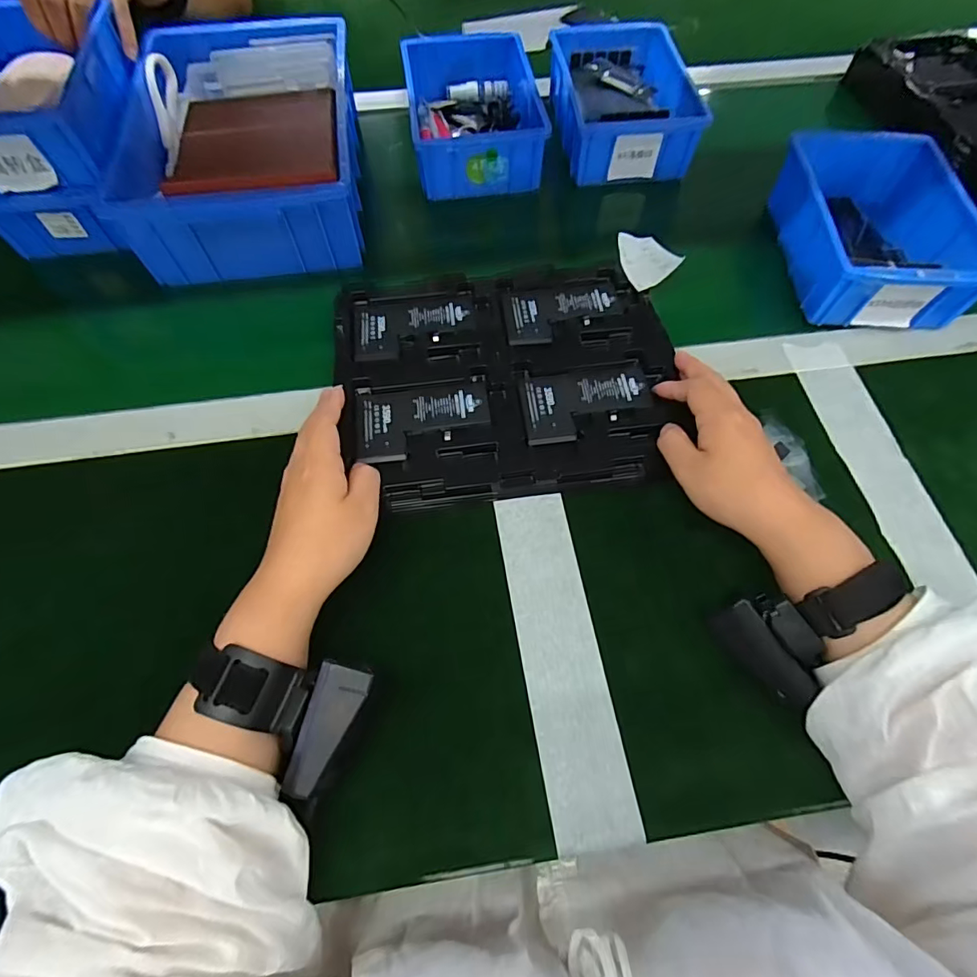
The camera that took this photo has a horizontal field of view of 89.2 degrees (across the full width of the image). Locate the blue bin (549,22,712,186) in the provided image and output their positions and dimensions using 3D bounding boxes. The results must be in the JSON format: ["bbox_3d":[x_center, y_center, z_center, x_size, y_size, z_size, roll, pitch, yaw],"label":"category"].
[{"bbox_3d":[0.142,-0.428,0.540,0.127,0.056,0.201,-6,64,-4],"label":"blue bin"}]

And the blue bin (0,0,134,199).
[{"bbox_3d":[-0.412,-0.355,0.451,0.146,0.060,0.205,-8,66,-7],"label":"blue bin"}]

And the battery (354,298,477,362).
[{"bbox_3d":[-0.063,-0.138,0.423,0.101,0.010,0.066,-6,67,-5],"label":"battery"}]

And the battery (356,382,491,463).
[{"bbox_3d":[-0.049,-0.051,0.378,0.100,0.008,0.063,-6,67,-5],"label":"battery"}]

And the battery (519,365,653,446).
[{"bbox_3d":[0.077,-0.067,0.386,0.103,0.004,0.061,-9,67,-7],"label":"battery"}]

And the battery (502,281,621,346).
[{"bbox_3d":[0.064,-0.153,0.428,0.102,0.006,0.061,-10,67,-7],"label":"battery"}]

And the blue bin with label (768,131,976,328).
[{"bbox_3d":[0.342,-0.237,0.443,0.130,0.057,0.203,3,64,1],"label":"blue bin with label"}]

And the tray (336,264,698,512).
[{"bbox_3d":[0.015,-0.096,0.400,0.260,0.026,0.221,-6,67,-5],"label":"tray"}]

